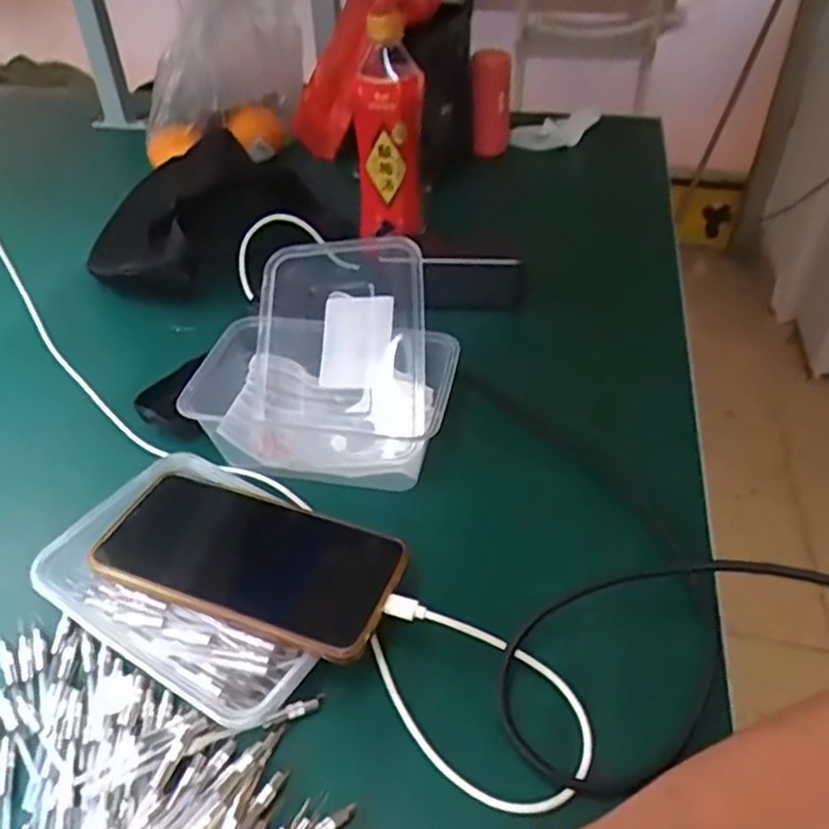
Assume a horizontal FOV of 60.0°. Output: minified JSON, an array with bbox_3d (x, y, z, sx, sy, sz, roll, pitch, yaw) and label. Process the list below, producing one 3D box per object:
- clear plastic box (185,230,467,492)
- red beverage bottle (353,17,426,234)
[{"bbox_3d":[-0.062,-0.045,0.519,0.179,0.089,0.166,4,40,5],"label":"clear plastic box"},{"bbox_3d":[-0.024,-0.266,0.673,0.062,0.178,0.065,3,40,4],"label":"red beverage bottle"}]

